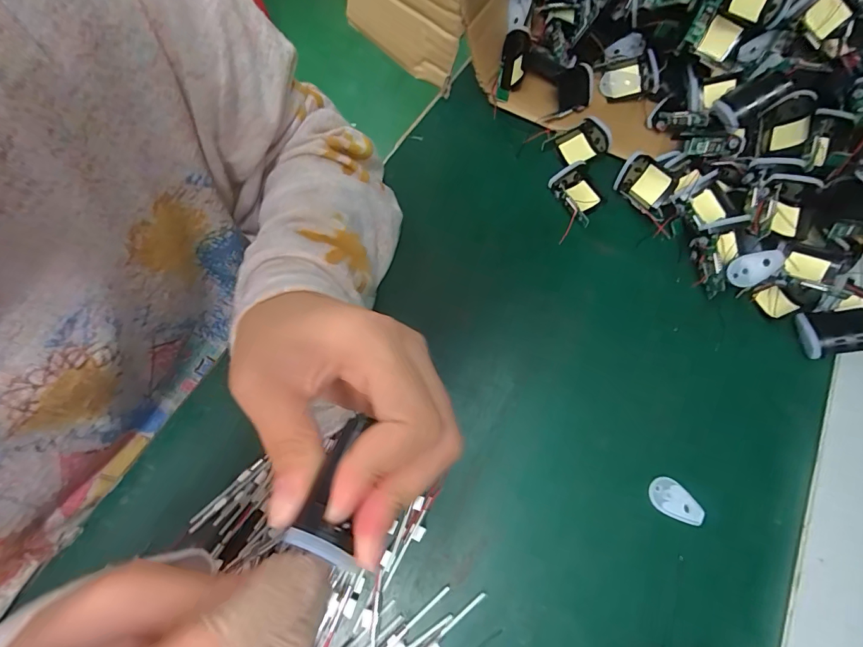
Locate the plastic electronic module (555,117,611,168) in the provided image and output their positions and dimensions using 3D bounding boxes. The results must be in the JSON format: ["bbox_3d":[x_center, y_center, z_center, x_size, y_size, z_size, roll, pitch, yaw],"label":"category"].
[{"bbox_3d":[0.137,-0.166,0.372,0.040,0.018,0.031,-23,70,-11],"label":"plastic electronic module"}]

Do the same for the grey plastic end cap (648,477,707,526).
[{"bbox_3d":[0.163,0.117,0.271,0.036,0.004,0.022,25,69,8],"label":"grey plastic end cap"}]

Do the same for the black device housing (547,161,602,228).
[{"bbox_3d":[0.130,-0.114,0.358,0.035,0.014,0.052,-26,71,-12],"label":"black device housing"}]

